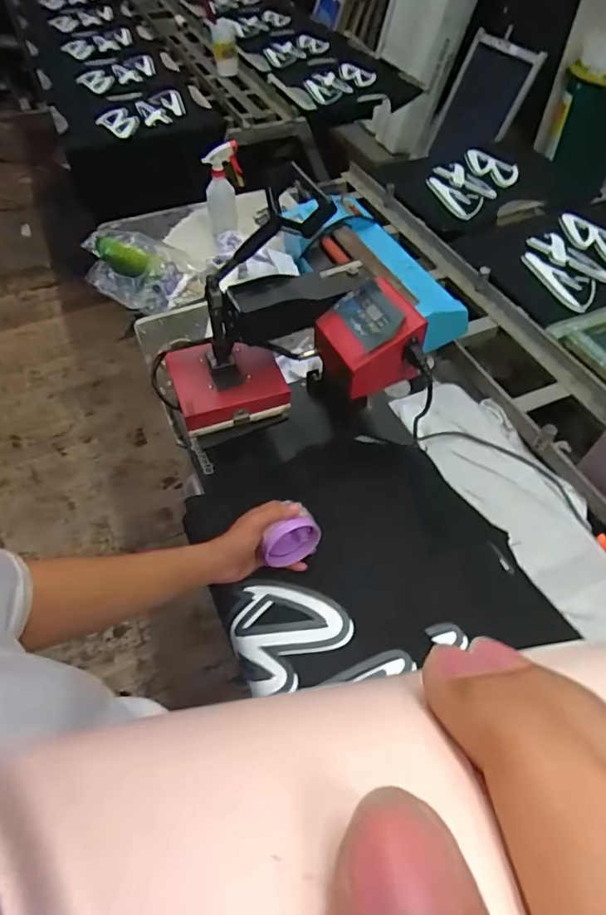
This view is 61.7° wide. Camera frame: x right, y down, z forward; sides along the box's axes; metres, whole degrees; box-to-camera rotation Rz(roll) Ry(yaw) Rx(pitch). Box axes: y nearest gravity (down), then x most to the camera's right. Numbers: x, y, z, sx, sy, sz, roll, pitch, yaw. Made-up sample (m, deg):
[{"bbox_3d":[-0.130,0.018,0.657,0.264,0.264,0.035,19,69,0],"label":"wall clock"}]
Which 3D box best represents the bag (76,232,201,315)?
[{"bbox_3d":[-0.408,-0.451,1.220,0.295,0.072,0.164,24,57,17],"label":"bag"}]

